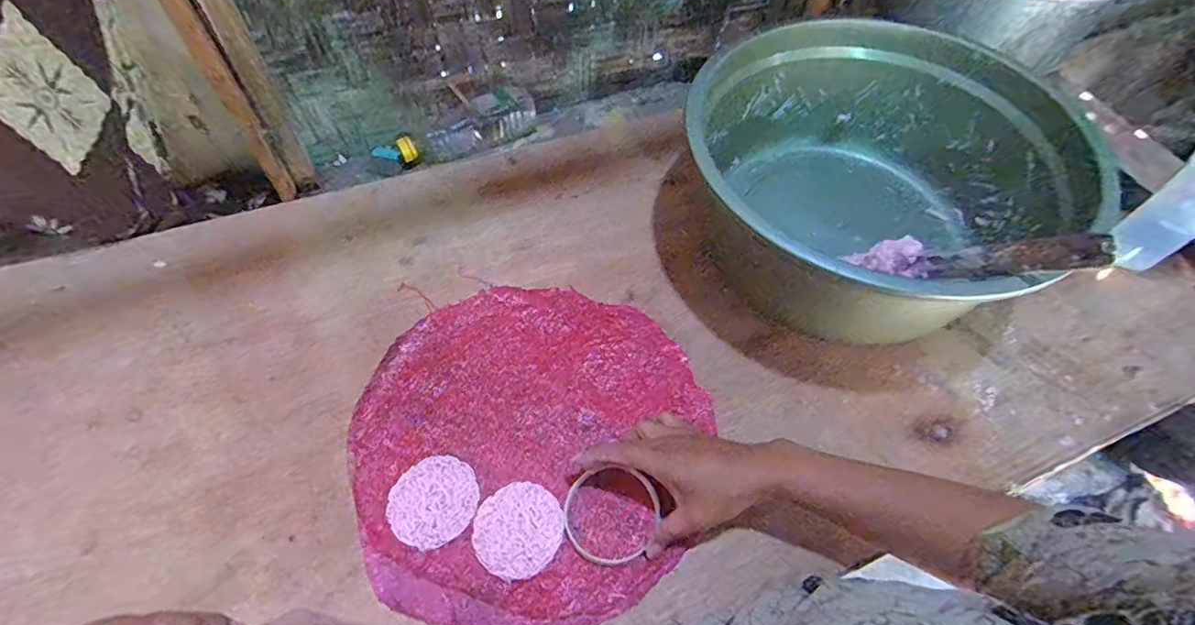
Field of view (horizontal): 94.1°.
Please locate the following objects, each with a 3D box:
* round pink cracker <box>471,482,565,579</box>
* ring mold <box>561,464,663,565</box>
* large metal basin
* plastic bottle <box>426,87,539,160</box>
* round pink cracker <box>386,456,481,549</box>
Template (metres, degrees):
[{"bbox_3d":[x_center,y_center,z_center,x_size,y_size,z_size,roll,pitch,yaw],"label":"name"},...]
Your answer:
[{"bbox_3d":[-0.070,0.194,0.501,0.076,0.013,0.080,1,55,-2],"label":"round pink cracker"},{"bbox_3d":[0.013,0.186,0.518,0.087,0.007,0.090,1,55,-2],"label":"ring mold"},{"bbox_3d":[0.300,-0.140,0.645,0.402,0.185,0.387,-19,58,-16],"label":"large metal basin"},{"bbox_3d":[-0.187,-0.302,0.890,0.183,0.061,0.050,-21,59,-15],"label":"plastic bottle"},{"bbox_3d":[-0.151,0.172,0.512,0.075,0.013,0.080,1,55,-2],"label":"round pink cracker"}]

